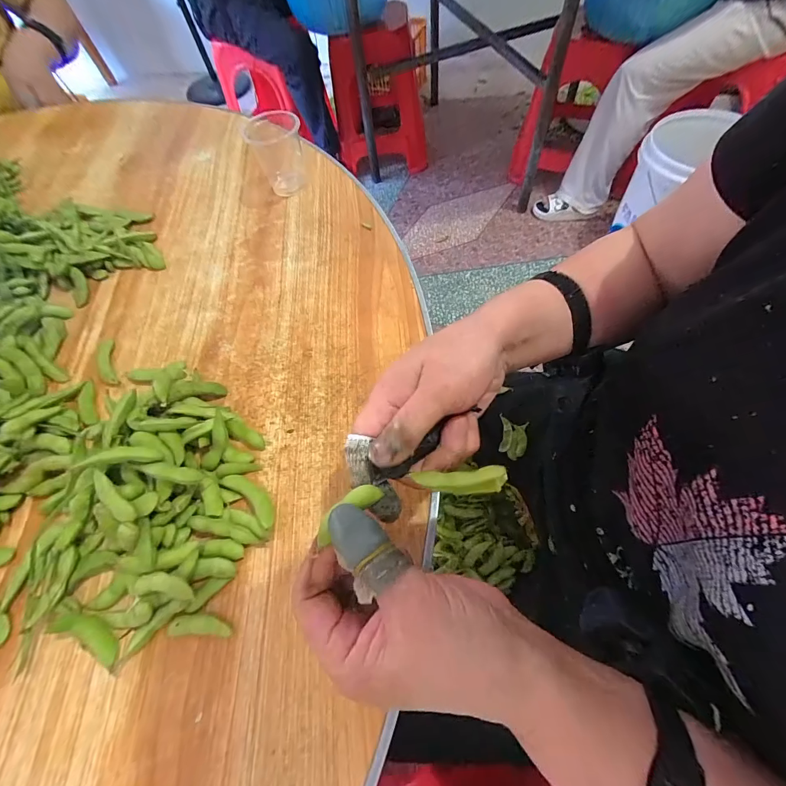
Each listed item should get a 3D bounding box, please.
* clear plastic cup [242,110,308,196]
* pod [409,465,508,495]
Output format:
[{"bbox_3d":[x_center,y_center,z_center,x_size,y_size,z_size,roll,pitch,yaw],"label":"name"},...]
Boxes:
[{"bbox_3d":[-0.137,-0.288,0.438,0.063,0.069,0.070,-22,64,-8],"label":"clear plastic cup"},{"bbox_3d":[0.037,0.048,0.200,0.050,0.006,0.016,-5,62,9],"label":"pod"}]

